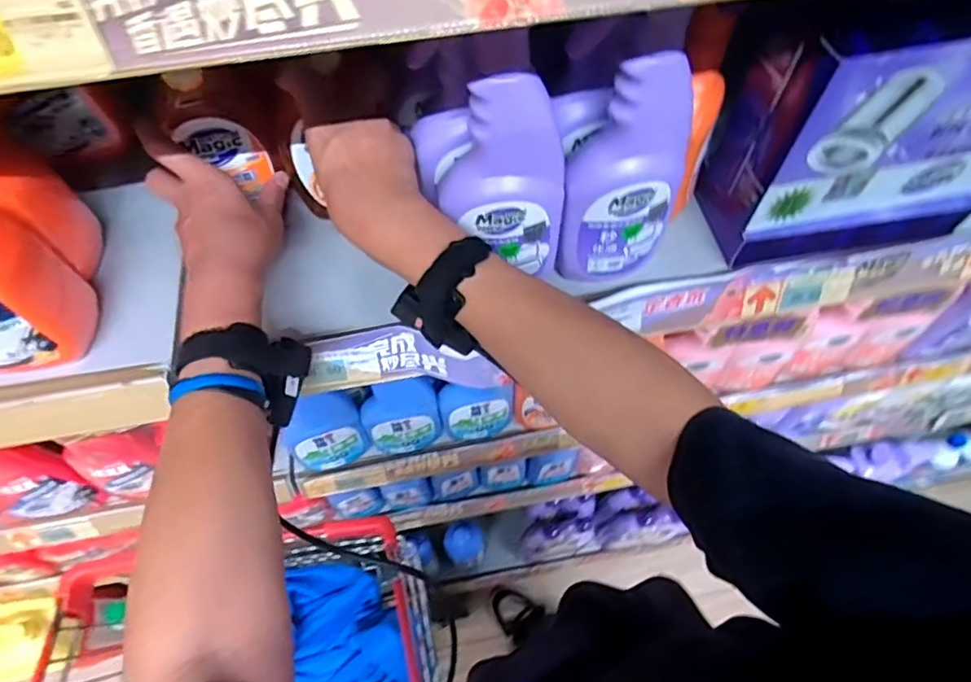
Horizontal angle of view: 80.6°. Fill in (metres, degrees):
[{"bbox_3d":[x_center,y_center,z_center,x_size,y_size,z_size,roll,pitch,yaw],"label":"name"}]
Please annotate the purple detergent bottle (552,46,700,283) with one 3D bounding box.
[{"bbox_3d":[0.106,-0.139,0.454,0.094,0.200,0.065,-12,53,-6],"label":"purple detergent bottle"}]

